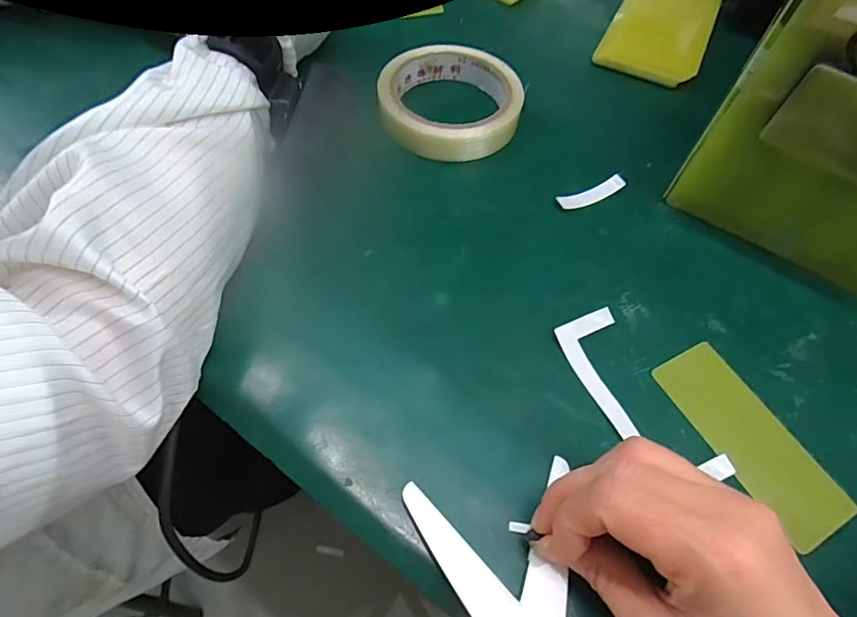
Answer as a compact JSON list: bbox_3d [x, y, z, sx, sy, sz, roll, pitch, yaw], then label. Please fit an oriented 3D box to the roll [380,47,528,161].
[{"bbox_3d":[0.015,-0.143,0.339,0.096,0.020,0.094,2,60,-3],"label":"roll"}]

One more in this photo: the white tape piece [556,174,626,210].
[{"bbox_3d":[0.104,-0.073,0.311,0.047,0.007,0.011,-20,63,-15],"label":"white tape piece"}]

